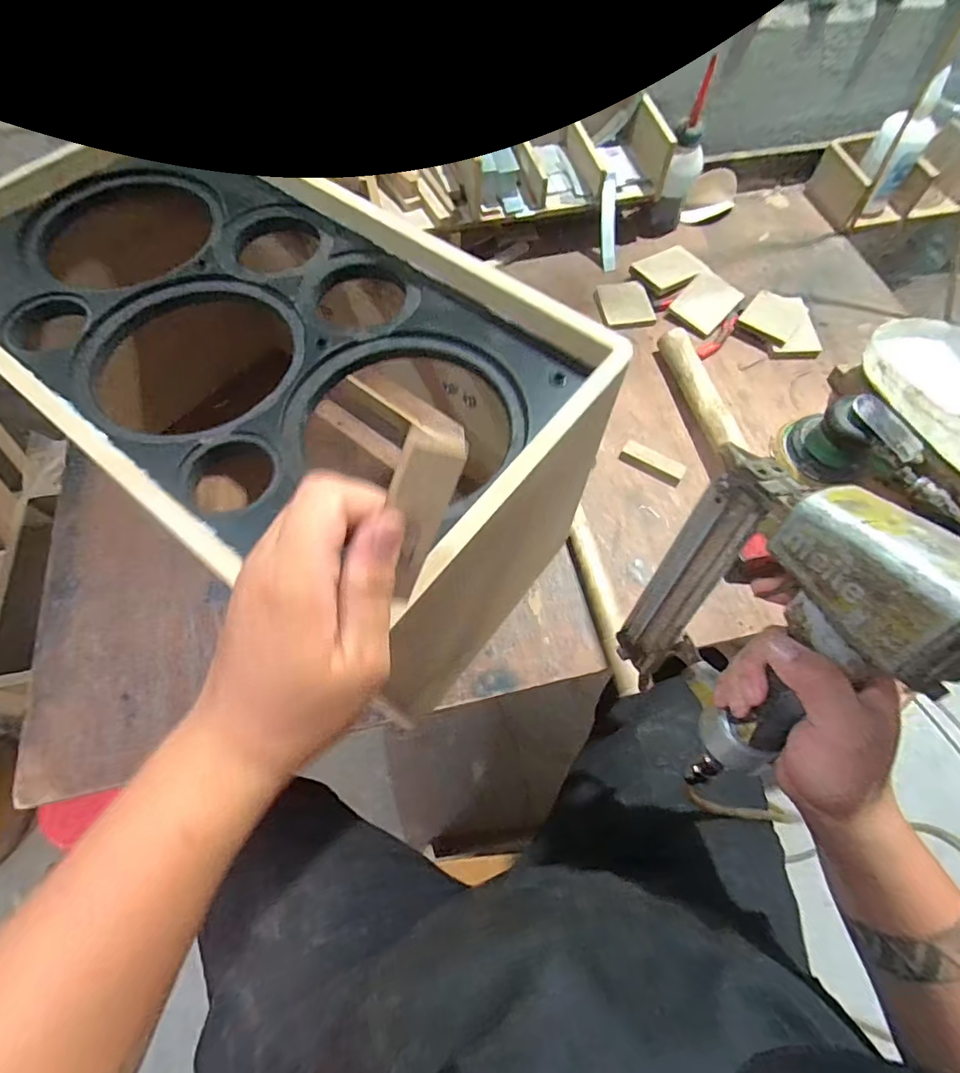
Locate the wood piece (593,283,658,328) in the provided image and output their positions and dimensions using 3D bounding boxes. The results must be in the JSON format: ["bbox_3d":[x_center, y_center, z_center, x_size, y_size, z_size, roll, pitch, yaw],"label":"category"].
[{"bbox_3d":[0.214,-0.340,0.753,0.078,0.015,0.078,-4,64,-2],"label":"wood piece"}]

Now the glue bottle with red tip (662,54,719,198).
[{"bbox_3d":[0.295,-0.552,0.710,0.055,0.160,0.040,2,64,1],"label":"glue bottle with red tip"}]

